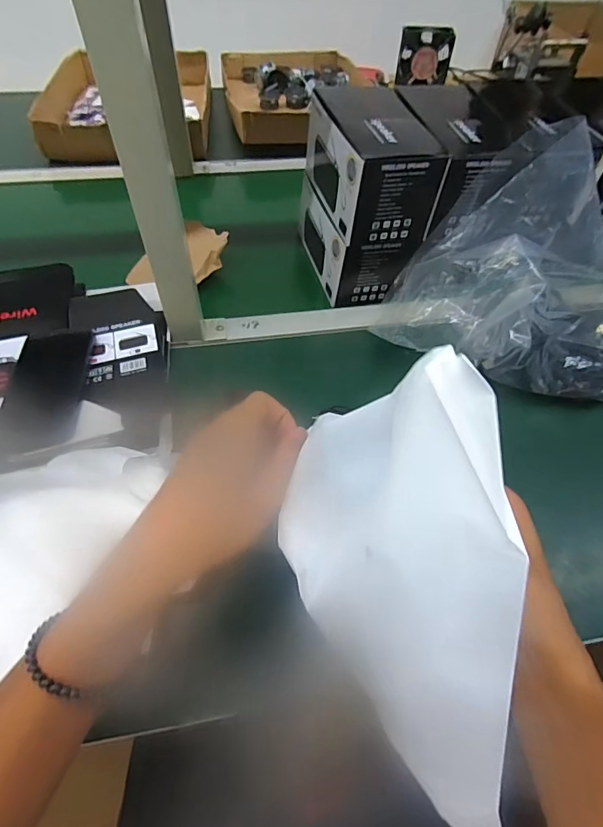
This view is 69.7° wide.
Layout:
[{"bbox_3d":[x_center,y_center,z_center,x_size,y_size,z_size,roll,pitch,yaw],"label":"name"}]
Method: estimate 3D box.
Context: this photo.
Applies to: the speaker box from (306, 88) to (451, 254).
[{"bbox_3d":[0.084,-0.315,0.546,0.109,0.103,0.190,-13,56,-11],"label":"speaker box"}]

